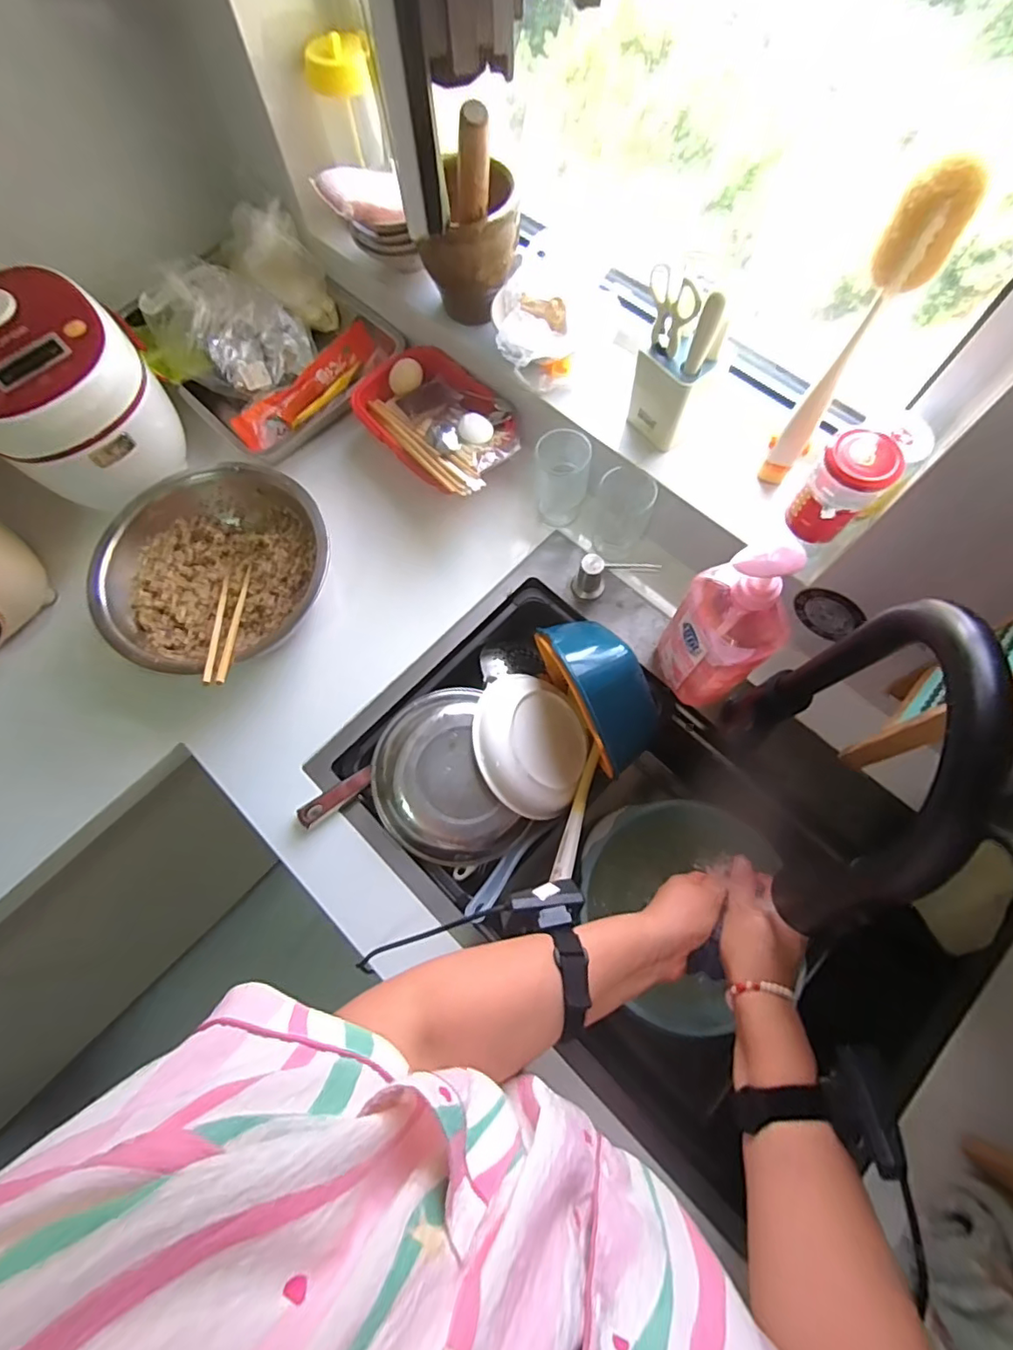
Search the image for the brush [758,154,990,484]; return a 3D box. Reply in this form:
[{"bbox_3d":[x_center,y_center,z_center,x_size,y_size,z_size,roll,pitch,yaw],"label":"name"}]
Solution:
[{"bbox_3d":[0.294,-0.275,0.482,0.045,0.297,0.040,34,76,12],"label":"brush"}]

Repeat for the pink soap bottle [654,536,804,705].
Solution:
[{"bbox_3d":[0.211,-0.036,0.537,0.096,0.268,0.061,29,75,11],"label":"pink soap bottle"}]

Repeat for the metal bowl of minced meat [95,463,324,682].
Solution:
[{"bbox_3d":[-0.352,-0.127,0.682,0.261,0.084,0.257,-1,72,2],"label":"metal bowl of minced meat"}]

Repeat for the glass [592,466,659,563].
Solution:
[{"bbox_3d":[0.148,-0.208,0.699,0.061,0.126,0.066,5,72,3],"label":"glass"}]

